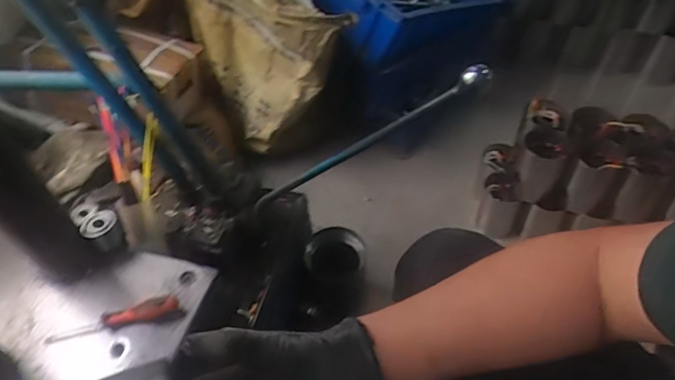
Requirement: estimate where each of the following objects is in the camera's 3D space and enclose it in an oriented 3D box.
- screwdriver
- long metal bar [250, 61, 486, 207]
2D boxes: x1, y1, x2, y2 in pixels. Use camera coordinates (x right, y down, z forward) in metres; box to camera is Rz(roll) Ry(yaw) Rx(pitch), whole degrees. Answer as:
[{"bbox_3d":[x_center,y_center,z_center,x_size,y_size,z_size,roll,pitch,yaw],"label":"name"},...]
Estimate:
[{"bbox_3d":[-0.247,0.145,0.540,0.146,0.027,0.024,-12,49,-5],"label":"screwdriver"},{"bbox_3d":[0.005,-0.040,0.569,0.022,0.412,0.019,42,52,-18],"label":"long metal bar"}]

